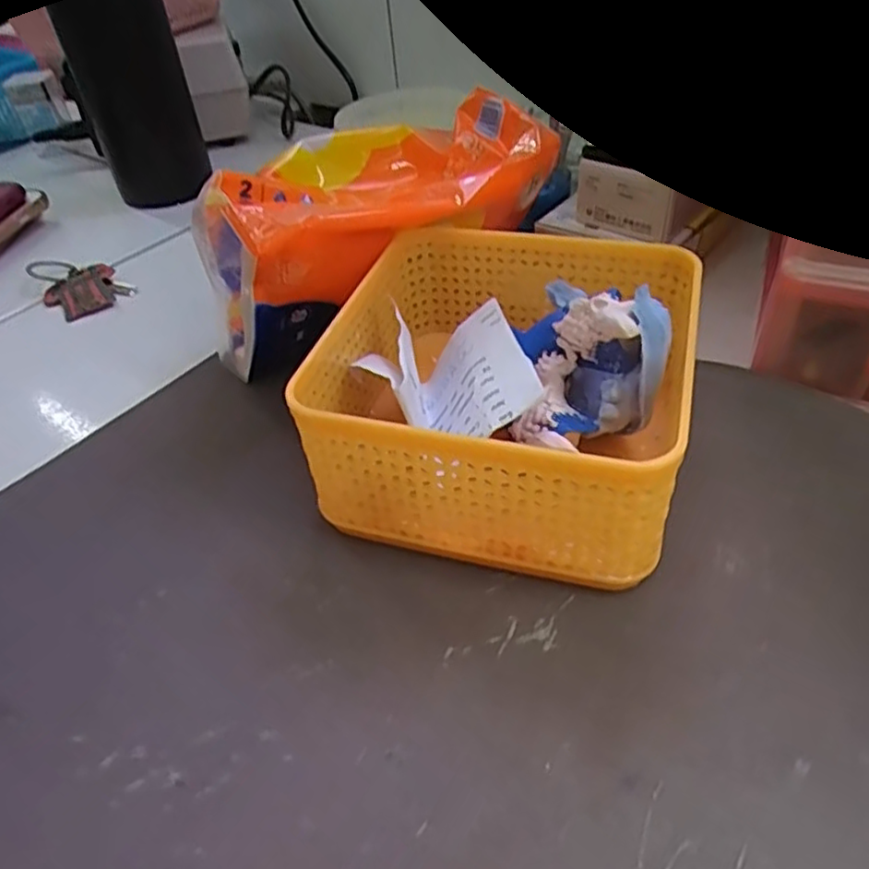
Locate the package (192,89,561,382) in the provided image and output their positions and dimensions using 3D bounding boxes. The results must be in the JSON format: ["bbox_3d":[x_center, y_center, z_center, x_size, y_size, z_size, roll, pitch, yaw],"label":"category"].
[{"bbox_3d":[-0.026,-0.098,0.323,0.173,0.086,0.068,-30,47,-21],"label":"package"}]

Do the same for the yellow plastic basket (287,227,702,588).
[{"bbox_3d":[0.030,-0.020,0.270,0.132,0.065,0.134,6,45,15],"label":"yellow plastic basket"}]

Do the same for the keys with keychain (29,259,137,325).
[{"bbox_3d":[-0.223,-0.095,0.427,0.077,0.013,0.045,30,54,33],"label":"keys with keychain"}]

